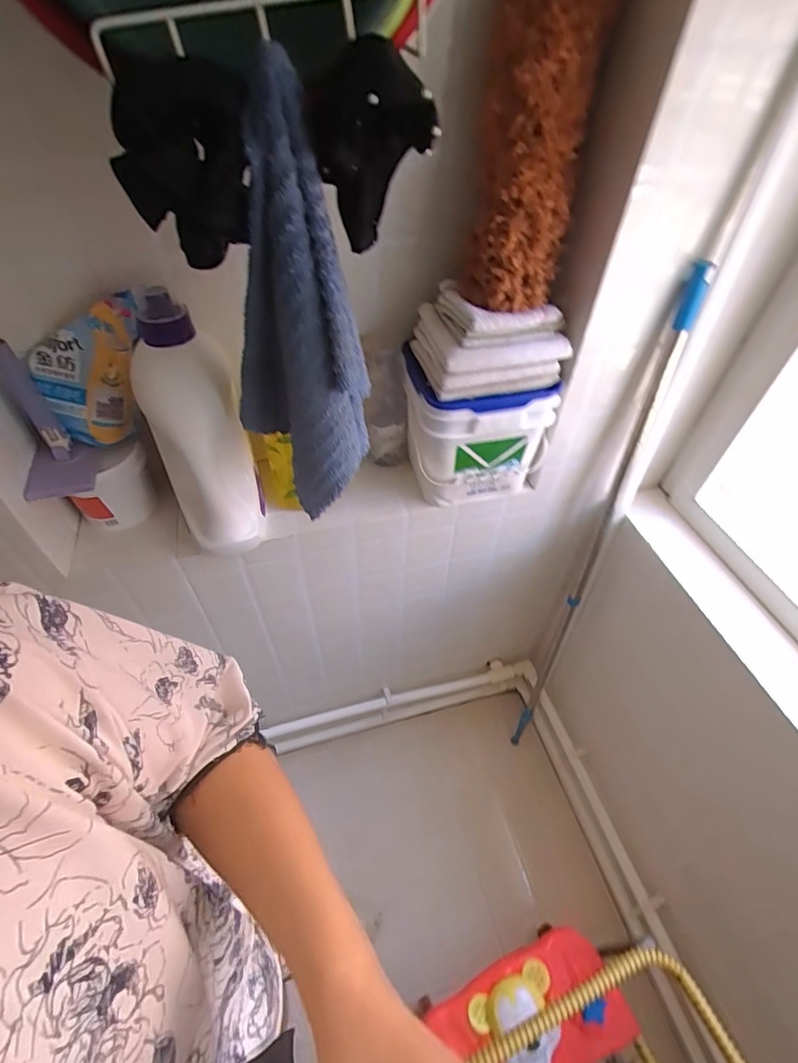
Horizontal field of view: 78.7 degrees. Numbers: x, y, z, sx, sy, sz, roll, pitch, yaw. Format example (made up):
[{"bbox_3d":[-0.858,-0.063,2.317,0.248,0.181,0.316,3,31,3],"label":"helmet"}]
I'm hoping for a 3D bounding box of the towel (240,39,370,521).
[{"bbox_3d":[-0.091,-0.192,0.460,0.130,0.359,0.103,-13,50,-13],"label":"towel"}]

